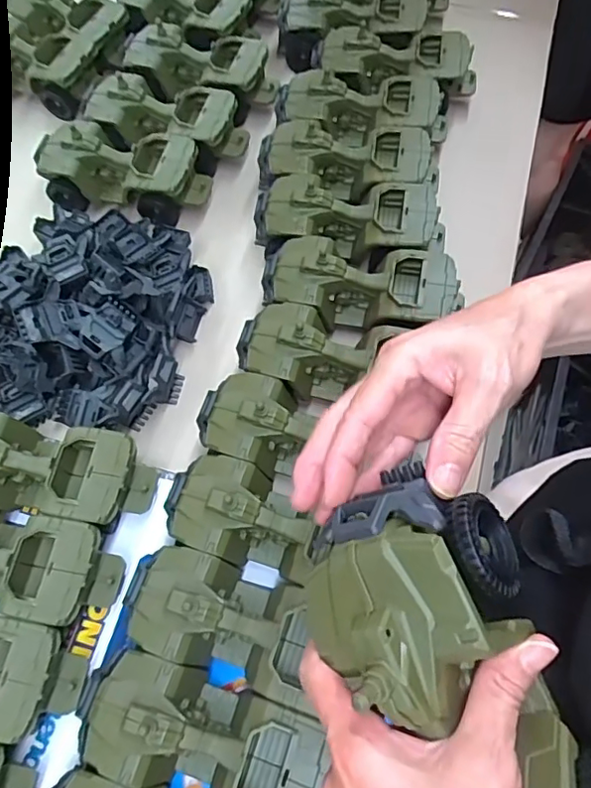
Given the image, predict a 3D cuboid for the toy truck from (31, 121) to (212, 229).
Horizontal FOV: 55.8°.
[{"bbox_3d":[-0.193,-0.255,0.629,0.189,0.070,0.098,1,67,3],"label":"toy truck"}]

